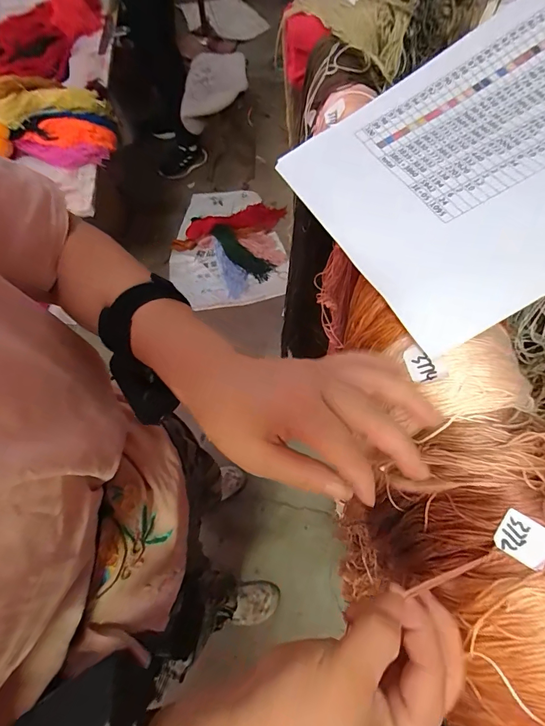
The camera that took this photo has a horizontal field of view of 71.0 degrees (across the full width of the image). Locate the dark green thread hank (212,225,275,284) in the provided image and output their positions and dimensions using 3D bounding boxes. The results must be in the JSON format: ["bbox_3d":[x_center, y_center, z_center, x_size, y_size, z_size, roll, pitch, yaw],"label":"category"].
[{"bbox_3d":[-0.132,-0.469,1.614,0.328,0.039,0.105,44,72,5],"label":"dark green thread hank"}]

